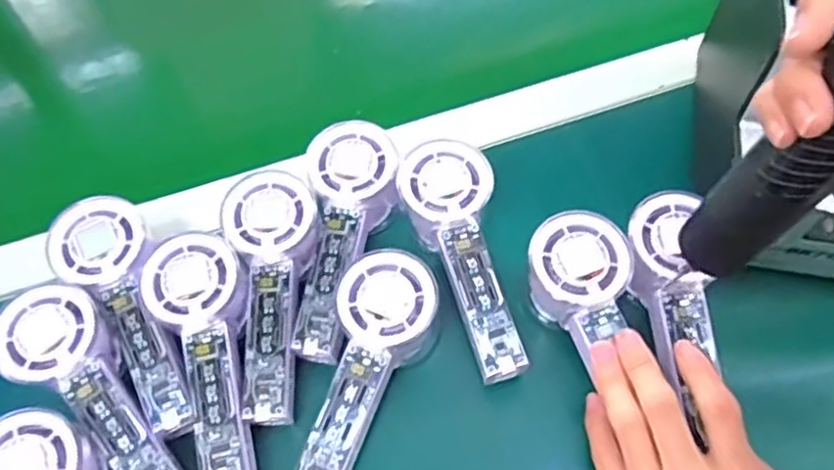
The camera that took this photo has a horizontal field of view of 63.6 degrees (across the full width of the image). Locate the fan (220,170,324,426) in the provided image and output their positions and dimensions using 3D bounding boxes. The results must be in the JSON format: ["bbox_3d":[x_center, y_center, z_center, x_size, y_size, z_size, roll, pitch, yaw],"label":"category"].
[{"bbox_3d":[-0.085,0.035,0.402,0.054,0.029,0.147,-4,72,1],"label":"fan"}]

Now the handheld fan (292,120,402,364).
[{"bbox_3d":[-0.044,0.003,0.420,0.058,0.032,0.150,8,73,8],"label":"handheld fan"}]

